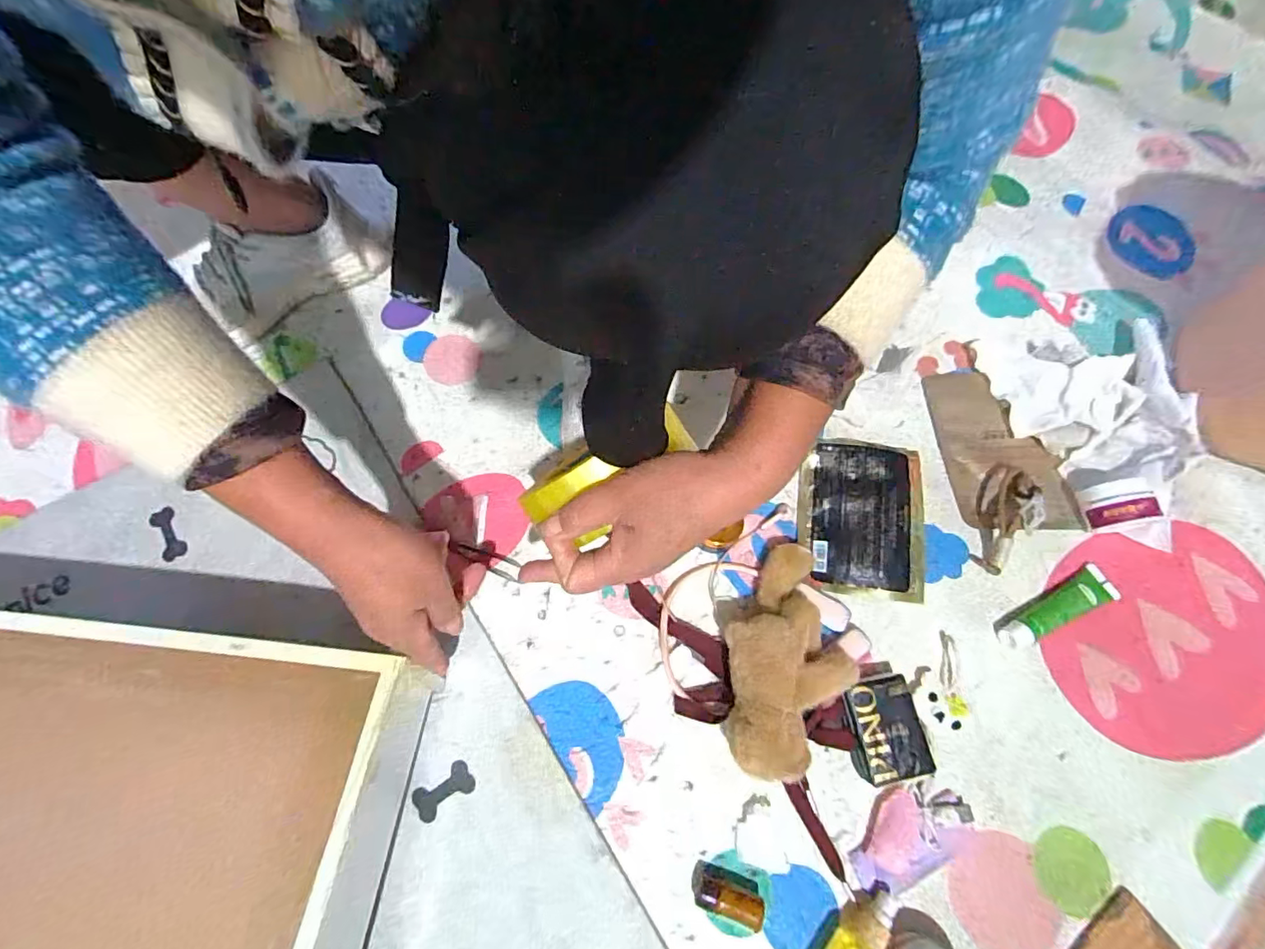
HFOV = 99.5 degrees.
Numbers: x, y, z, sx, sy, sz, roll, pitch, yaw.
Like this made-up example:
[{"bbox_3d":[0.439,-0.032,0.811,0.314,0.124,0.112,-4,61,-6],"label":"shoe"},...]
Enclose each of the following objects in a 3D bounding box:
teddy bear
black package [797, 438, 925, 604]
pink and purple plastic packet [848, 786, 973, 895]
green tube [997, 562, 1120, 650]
[{"bbox_3d":[0.127,0.148,0.441,0.105,0.058,0.188,16,55,5],"label":"teddy bear"},{"bbox_3d":[0.214,0.039,0.501,0.110,0.022,0.144,7,68,1],"label":"black package"},{"bbox_3d":[0.212,0.276,0.413,0.101,0.008,0.054,-24,71,-10],"label":"pink and purple plastic packet"},{"bbox_3d":[0.382,0.122,0.481,0.122,0.020,0.031,-28,71,-12],"label":"green tube"}]

